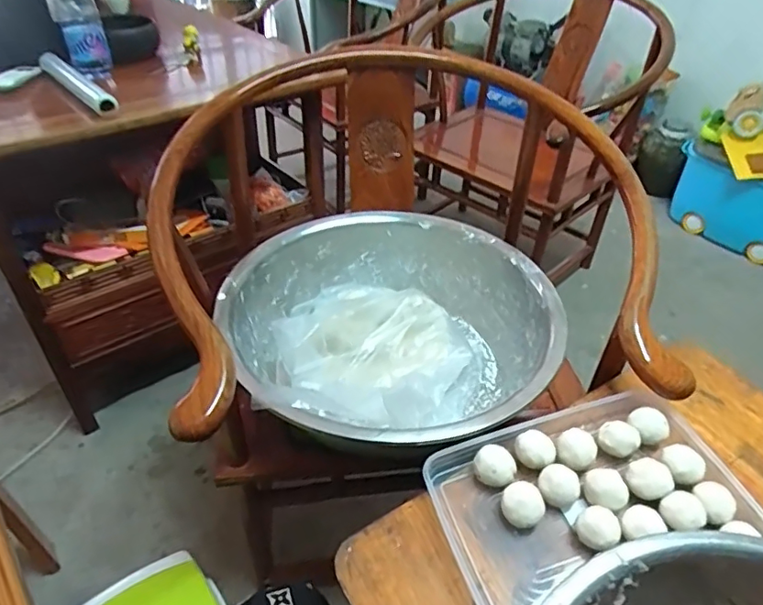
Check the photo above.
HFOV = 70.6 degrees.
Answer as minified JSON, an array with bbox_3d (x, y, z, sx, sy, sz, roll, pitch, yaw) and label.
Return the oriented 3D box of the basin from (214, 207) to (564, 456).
[{"bbox_3d":[0.017,0.038,0.844,0.474,0.184,0.491,2,40,-2],"label":"basin"}]

